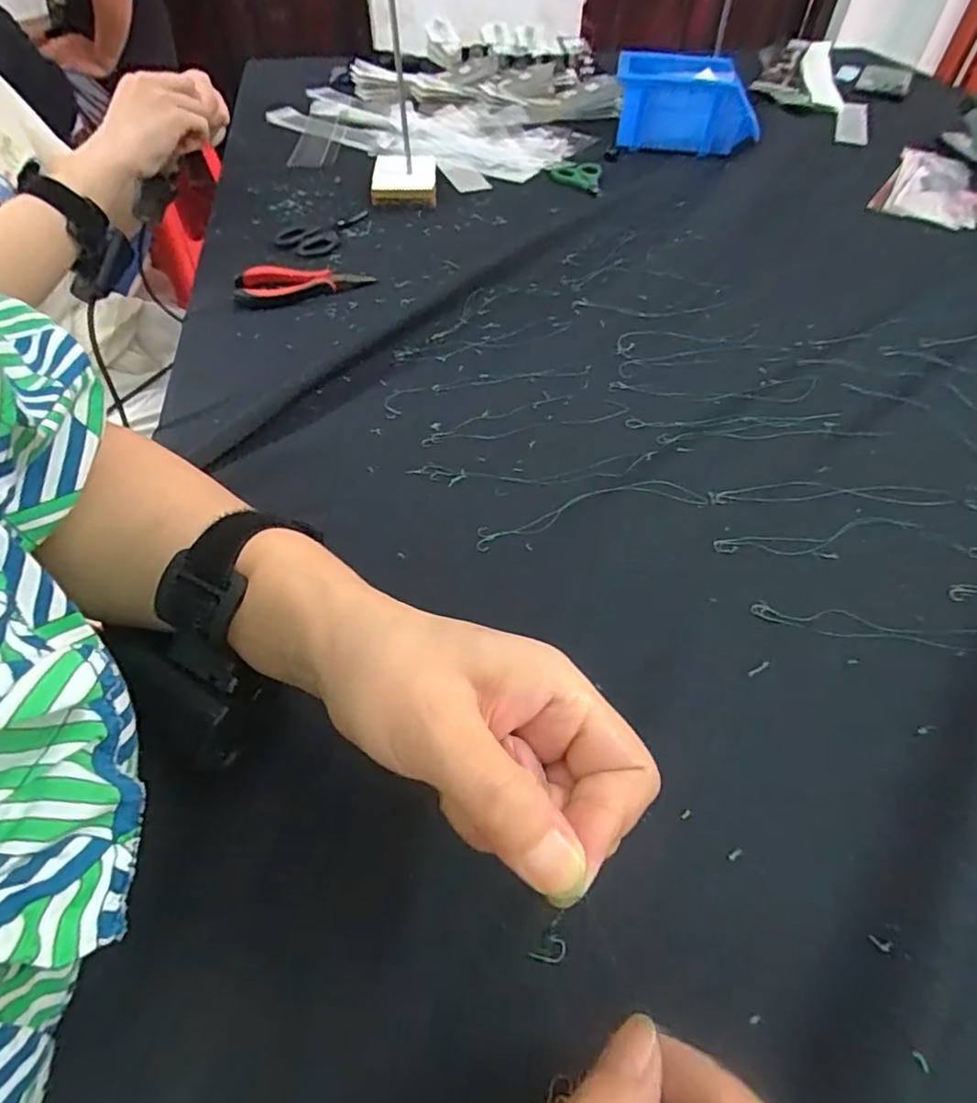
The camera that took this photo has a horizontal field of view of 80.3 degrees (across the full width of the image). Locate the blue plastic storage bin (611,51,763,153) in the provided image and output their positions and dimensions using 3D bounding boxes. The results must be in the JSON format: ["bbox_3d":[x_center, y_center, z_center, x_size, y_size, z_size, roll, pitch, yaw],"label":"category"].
[{"bbox_3d":[0.245,-0.572,0.741,0.171,0.083,0.116,-4,53,-4],"label":"blue plastic storage bin"}]

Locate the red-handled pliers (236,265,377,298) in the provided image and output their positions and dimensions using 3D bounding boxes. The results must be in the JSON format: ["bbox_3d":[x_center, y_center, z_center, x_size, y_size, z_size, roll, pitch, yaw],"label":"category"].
[{"bbox_3d":[-0.162,-0.243,0.519,0.116,0.015,0.042,-12,54,-10],"label":"red-handled pliers"}]

